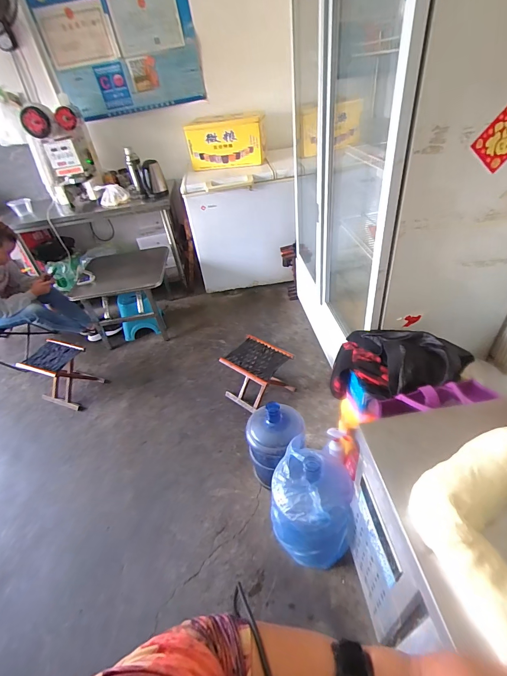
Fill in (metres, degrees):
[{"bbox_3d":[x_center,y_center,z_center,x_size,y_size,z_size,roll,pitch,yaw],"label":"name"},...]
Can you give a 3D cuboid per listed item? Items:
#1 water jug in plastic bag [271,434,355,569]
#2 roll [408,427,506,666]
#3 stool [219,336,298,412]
[{"bbox_3d":[0.200,0.558,1.158,0.252,0.420,0.312,-1,40,8],"label":"water jug in plastic bag"},{"bbox_3d":[0.373,0.291,0.513,0.209,0.070,0.346,11,43,21],"label":"roll"},{"bbox_3d":[0.029,0.204,1.771,0.306,0.285,0.282,19,47,28],"label":"stool"}]

